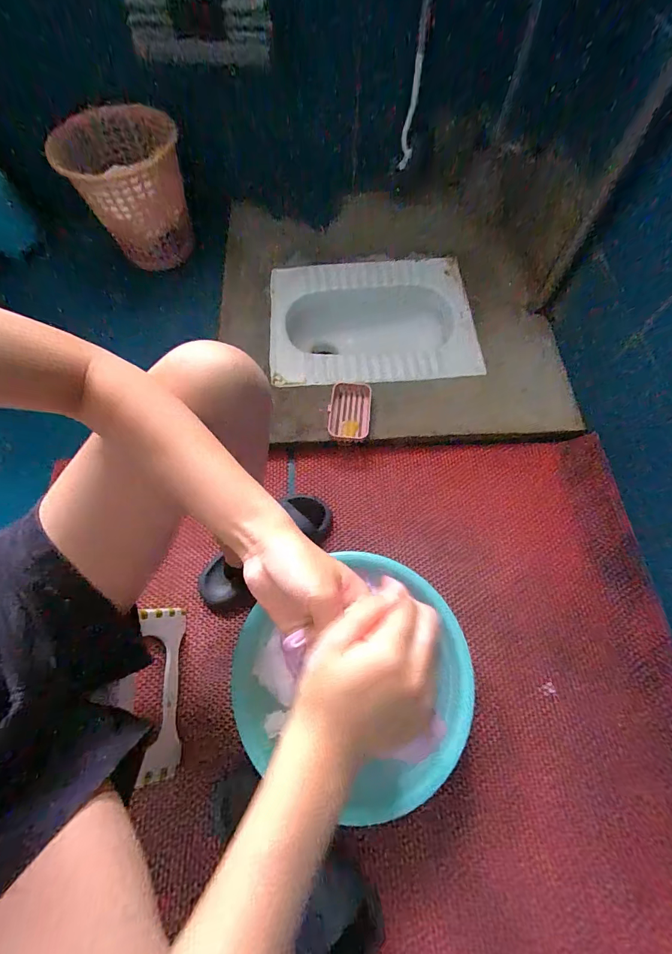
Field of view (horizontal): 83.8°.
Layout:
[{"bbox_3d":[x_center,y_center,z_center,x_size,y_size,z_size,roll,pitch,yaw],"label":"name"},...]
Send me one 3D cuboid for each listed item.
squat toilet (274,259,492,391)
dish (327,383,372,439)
[{"bbox_3d":[0.084,-0.369,0.992,0.504,0.166,0.402,-8,66,-3],"label":"squat toilet"},{"bbox_3d":[0.029,-0.145,0.804,0.087,0.040,0.136,3,66,1],"label":"dish"}]

